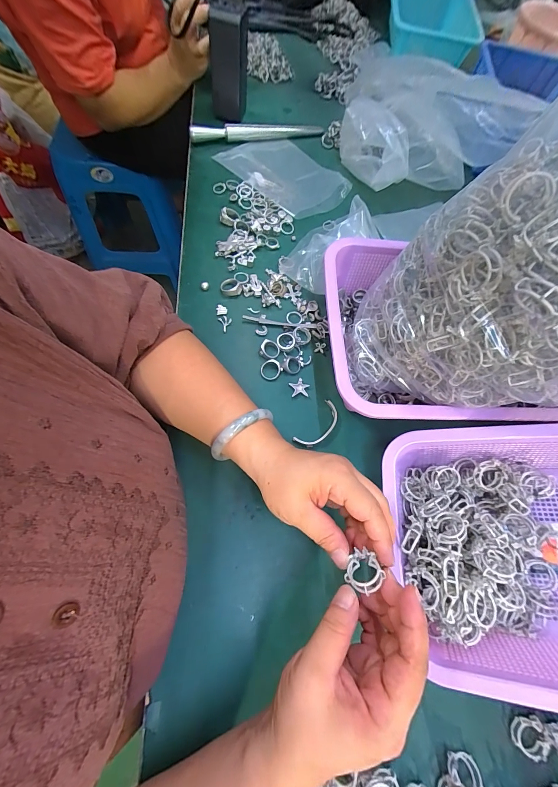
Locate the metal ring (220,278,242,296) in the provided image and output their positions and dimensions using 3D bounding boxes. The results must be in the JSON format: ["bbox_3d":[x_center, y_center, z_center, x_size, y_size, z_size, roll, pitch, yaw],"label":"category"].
[{"bbox_3d":[-0.064,-0.142,0.411,0.026,0.009,0.026,2,68,-6],"label":"metal ring"}]

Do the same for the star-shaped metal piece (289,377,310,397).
[{"bbox_3d":[0.024,-0.008,0.369,0.024,0.004,0.023,-1,68,-7],"label":"star-shaped metal piece"}]

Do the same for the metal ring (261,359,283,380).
[{"bbox_3d":[-0.010,-0.029,0.372,0.025,0.006,0.023,2,68,-6],"label":"metal ring"}]

